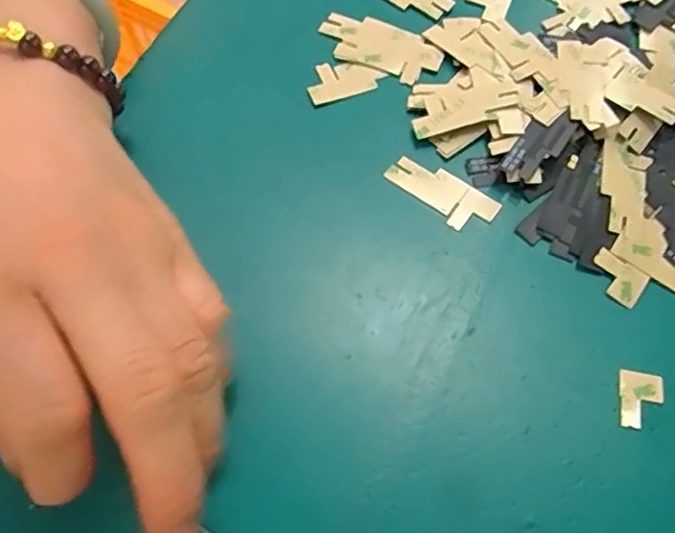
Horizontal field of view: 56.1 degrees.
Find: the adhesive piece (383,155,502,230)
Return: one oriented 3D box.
[{"bbox_3d":[0.037,-0.027,0.226,0.040,0.004,0.017,34,71,12],"label":"adhesive piece"}]

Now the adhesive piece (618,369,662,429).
[{"bbox_3d":[0.094,0.041,0.197,0.012,0.004,0.018,9,68,3],"label":"adhesive piece"}]

